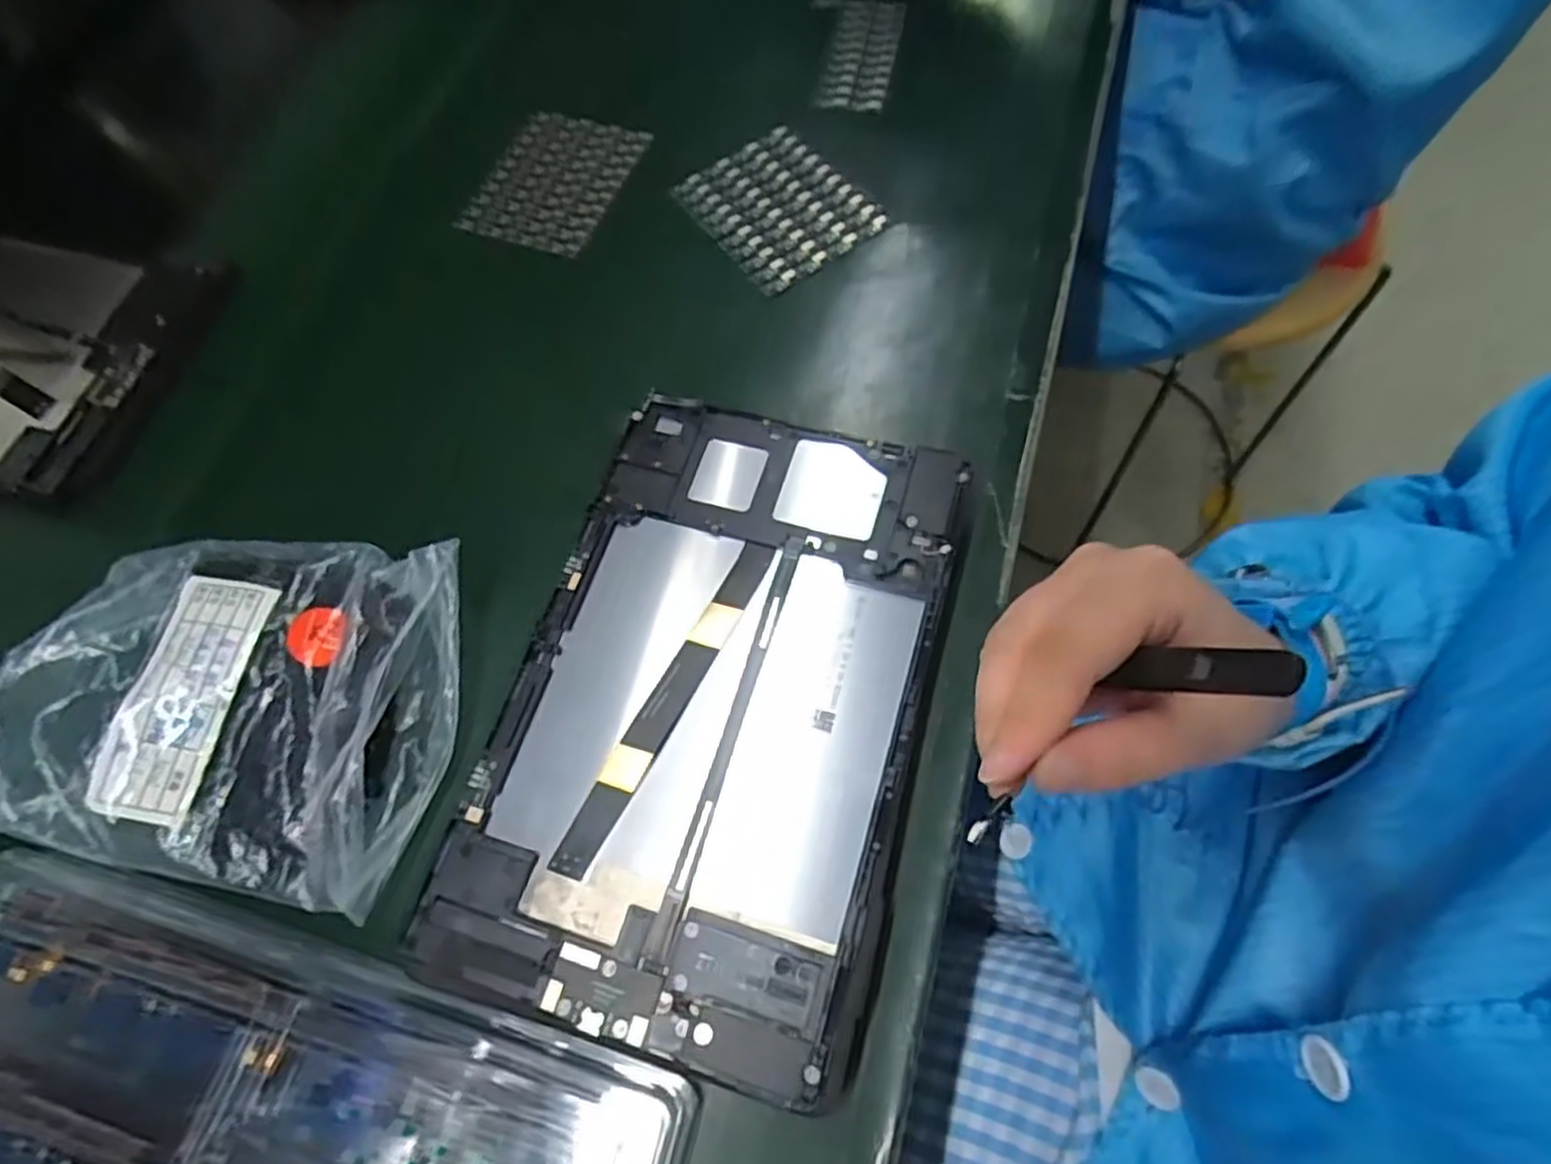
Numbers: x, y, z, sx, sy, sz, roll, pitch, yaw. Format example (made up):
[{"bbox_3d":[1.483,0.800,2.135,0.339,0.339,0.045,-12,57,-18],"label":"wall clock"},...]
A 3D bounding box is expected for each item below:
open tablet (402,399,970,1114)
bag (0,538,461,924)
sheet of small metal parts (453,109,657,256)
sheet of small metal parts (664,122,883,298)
[{"bbox_3d":[-0.022,0.041,0.290,0.149,0.007,0.235,13,68,10],"label":"open tablet"},{"bbox_3d":[-0.209,0.044,0.308,0.166,0.044,0.141,8,67,11],"label":"bag"},{"bbox_3d":[-0.125,-0.228,0.438,0.079,0.005,0.093,20,74,12],"label":"sheet of small metal parts"},{"bbox_3d":[0.001,-0.205,0.422,0.077,0.010,0.097,-35,67,-9],"label":"sheet of small metal parts"}]

